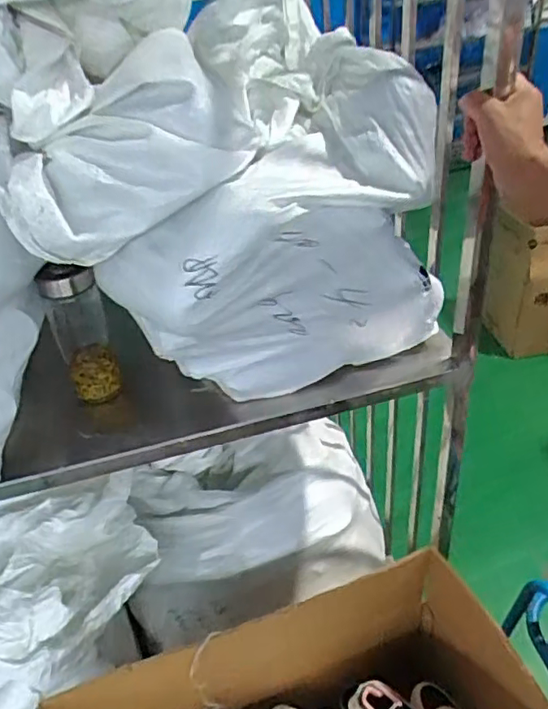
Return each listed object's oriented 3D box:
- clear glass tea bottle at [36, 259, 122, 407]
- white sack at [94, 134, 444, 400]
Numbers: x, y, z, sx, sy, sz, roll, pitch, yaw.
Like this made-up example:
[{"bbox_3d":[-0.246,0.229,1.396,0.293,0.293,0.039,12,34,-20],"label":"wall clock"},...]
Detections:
[{"bbox_3d":[-0.258,-0.033,0.776,0.077,0.209,0.085,-18,37,-16],"label":"clear glass tea bottle"},{"bbox_3d":[0.014,-0.086,0.718,0.419,0.278,0.159,-17,37,-14],"label":"white sack"}]

